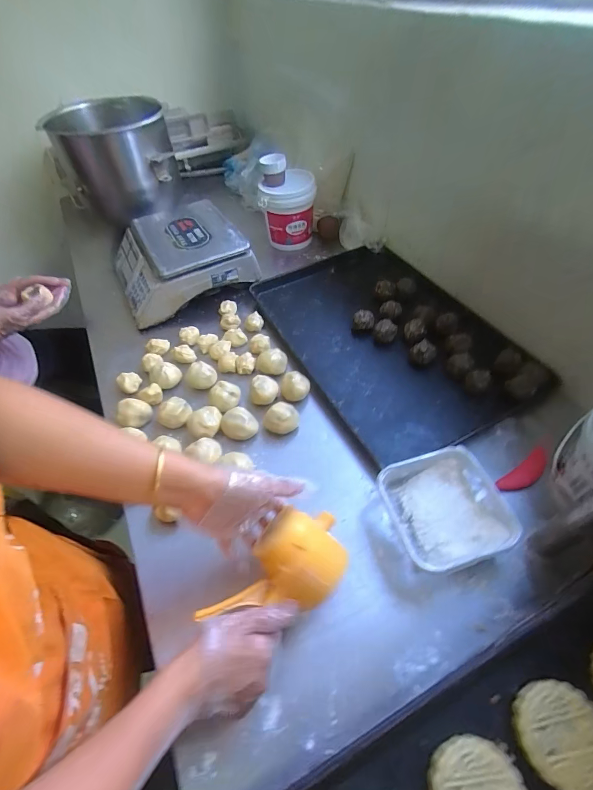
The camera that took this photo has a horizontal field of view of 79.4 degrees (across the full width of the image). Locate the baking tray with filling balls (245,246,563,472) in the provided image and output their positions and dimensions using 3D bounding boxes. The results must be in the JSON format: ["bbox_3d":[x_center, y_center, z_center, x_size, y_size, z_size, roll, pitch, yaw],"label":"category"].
[{"bbox_3d":[0.180,-0.146,0.786,0.393,0.040,0.602,-23,54,-12],"label":"baking tray with filling balls"}]

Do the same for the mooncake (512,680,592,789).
[{"bbox_3d":[0.234,0.298,0.315,0.075,0.021,0.070,-3,52,3],"label":"mooncake"}]

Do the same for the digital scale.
[{"bbox_3d":[-0.313,-0.362,0.937,0.316,0.110,0.312,-25,54,-14],"label":"digital scale"}]

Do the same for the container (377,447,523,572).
[{"bbox_3d":[0.220,0.169,0.529,0.167,0.058,0.151,-15,52,-7],"label":"container"}]

